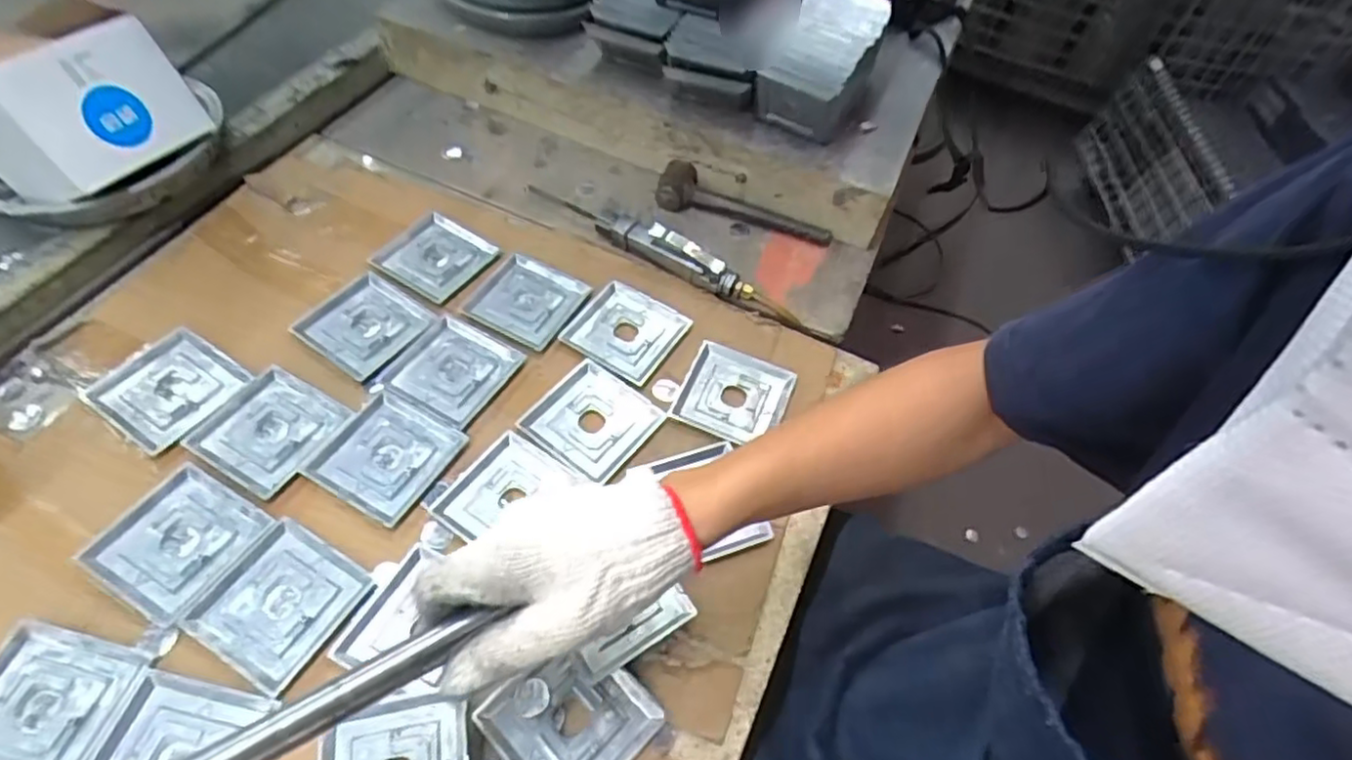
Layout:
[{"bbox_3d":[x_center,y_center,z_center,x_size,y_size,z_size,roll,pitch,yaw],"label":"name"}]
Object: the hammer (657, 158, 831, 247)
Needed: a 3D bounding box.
[{"bbox_3d":[0.071,-0.185,0.734,0.190,0.035,0.049,22,55,11],"label":"hammer"}]

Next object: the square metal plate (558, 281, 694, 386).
[{"bbox_3d":[-0.045,-0.049,0.634,0.092,0.009,0.088,29,56,15],"label":"square metal plate"}]

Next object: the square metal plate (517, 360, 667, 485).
[{"bbox_3d":[-0.067,0.030,0.577,0.090,0.006,0.091,32,57,17],"label":"square metal plate"}]

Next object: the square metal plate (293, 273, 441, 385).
[{"bbox_3d":[-0.276,-0.052,0.615,0.096,0.011,0.091,31,57,16],"label":"square metal plate"}]

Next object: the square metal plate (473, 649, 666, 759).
[{"bbox_3d":[-0.068,0.217,0.443,0.088,0.007,0.086,39,59,21],"label":"square metal plate"}]

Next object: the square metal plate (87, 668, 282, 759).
[{"bbox_3d":[-0.305,0.230,0.411,0.092,0.004,0.090,12,53,3],"label":"square metal plate"}]

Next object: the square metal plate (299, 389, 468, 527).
[{"bbox_3d":[-0.228,0.058,0.542,0.090,0.004,0.092,25,55,12],"label":"square metal plate"}]

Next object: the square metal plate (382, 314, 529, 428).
[{"bbox_3d":[-0.190,-0.010,0.595,0.085,0.005,0.091,25,55,12],"label":"square metal plate"}]

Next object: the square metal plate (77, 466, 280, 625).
[{"bbox_3d":[-0.355,0.113,0.490,0.093,0.005,0.090,27,56,14],"label":"square metal plate"}]

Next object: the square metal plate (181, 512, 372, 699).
[{"bbox_3d":[-0.271,0.152,0.470,0.092,0.004,0.089,26,55,13],"label":"square metal plate"}]

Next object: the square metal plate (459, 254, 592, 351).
[{"bbox_3d":[-0.140,-0.075,0.646,0.090,0.011,0.088,25,55,13],"label":"square metal plate"}]

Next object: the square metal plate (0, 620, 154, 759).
[{"bbox_3d":[-0.393,0.202,0.421,0.088,0.007,0.090,13,53,4],"label":"square metal plate"}]

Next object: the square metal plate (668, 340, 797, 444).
[{"bbox_3d":[0.051,0.011,0.607,0.091,0.010,0.089,22,55,11],"label":"square metal plate"}]

